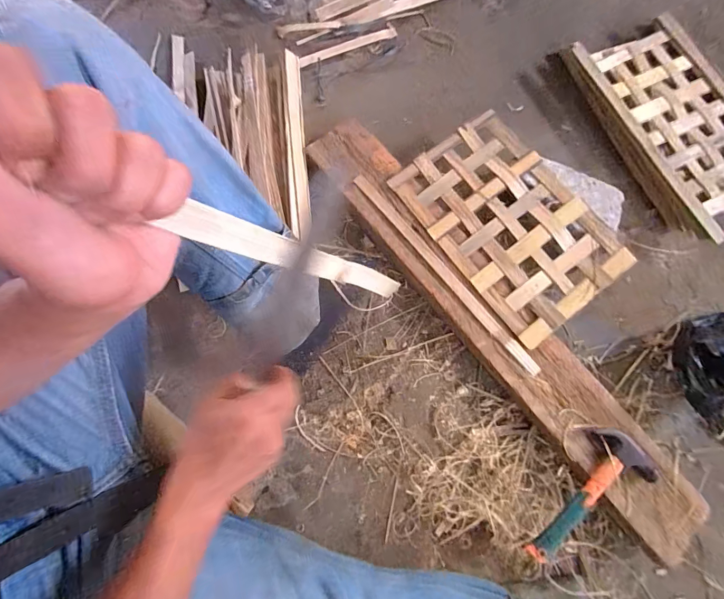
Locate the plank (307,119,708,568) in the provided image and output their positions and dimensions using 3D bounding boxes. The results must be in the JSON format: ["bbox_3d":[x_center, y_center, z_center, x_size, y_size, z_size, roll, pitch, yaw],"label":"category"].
[{"bbox_3d":[0.198,0.027,0.613,0.123,0.051,0.838,-39,82,-8],"label":"plank"}]

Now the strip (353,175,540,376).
[{"bbox_3d":[0.132,-0.048,0.605,0.027,0.009,0.414,-40,82,-8],"label":"strip"}]

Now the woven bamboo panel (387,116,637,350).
[{"bbox_3d":[0.238,-0.128,0.620,0.218,0.020,0.349,-37,81,-8],"label":"woven bamboo panel"}]

